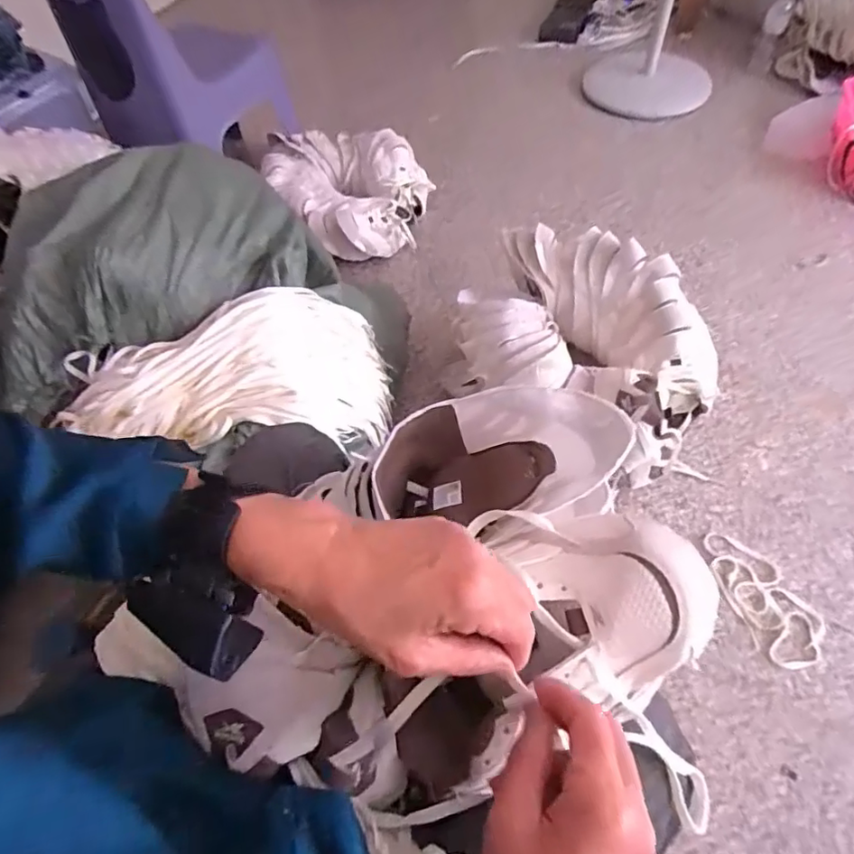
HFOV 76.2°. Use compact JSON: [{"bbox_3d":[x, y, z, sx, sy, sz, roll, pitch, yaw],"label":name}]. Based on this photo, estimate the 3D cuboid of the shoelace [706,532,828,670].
[{"bbox_3d":[0.539,0.269,0.877,0.113,0.014,0.222,-16,57,-5],"label":"shoelace"}]

